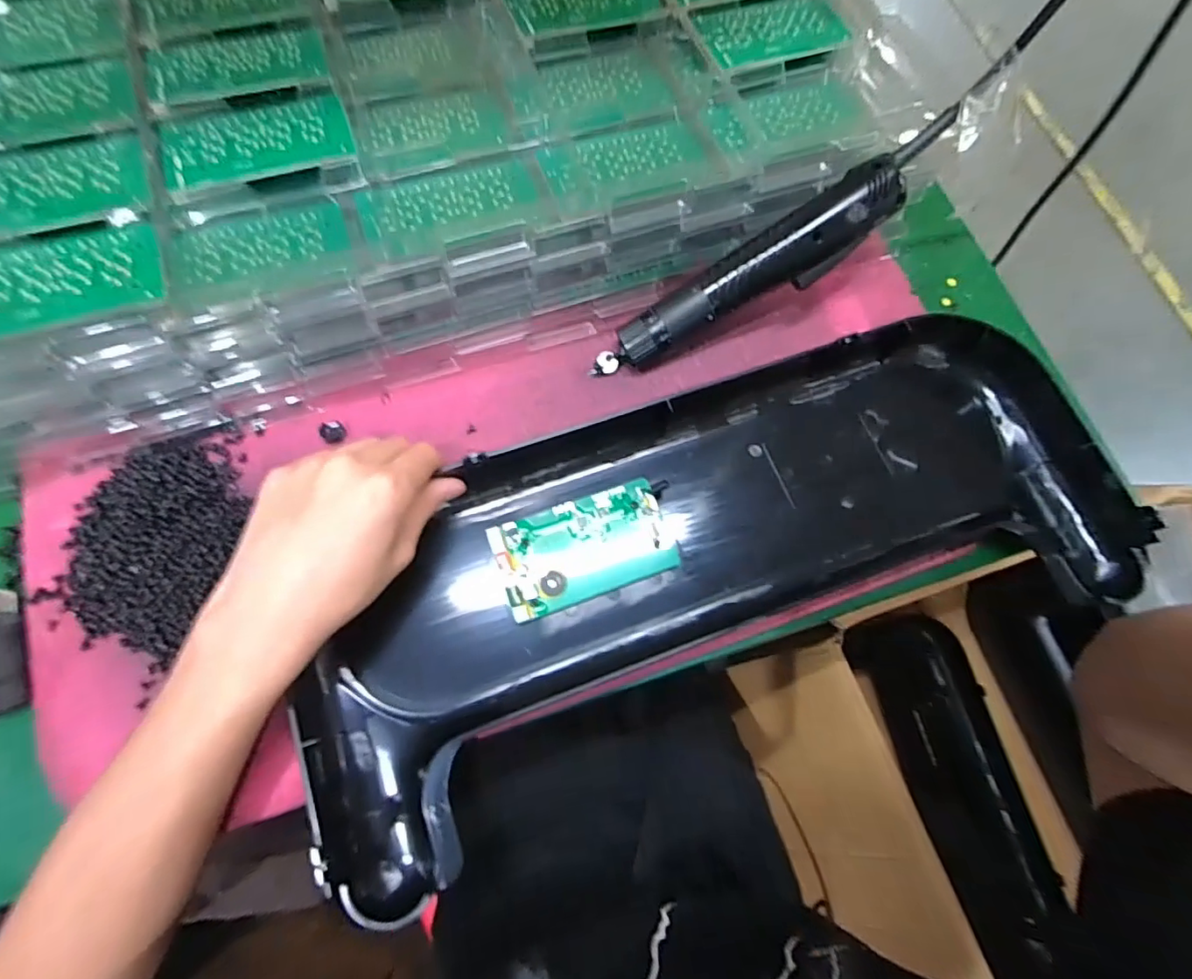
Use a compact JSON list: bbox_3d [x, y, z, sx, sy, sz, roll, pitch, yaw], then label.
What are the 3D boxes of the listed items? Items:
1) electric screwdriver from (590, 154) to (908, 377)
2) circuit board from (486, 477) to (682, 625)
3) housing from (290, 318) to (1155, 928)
[{"bbox_3d":[0.096,-0.138,0.368,0.215,0.032,0.039,-29,75,11],"label":"electric screwdriver"},{"bbox_3d":[-0.005,0.035,0.342,0.109,0.011,0.060,-19,75,-9],"label":"circuit board"},{"bbox_3d":[0.070,0.037,0.336,0.483,0.048,0.212,-23,75,-10],"label":"housing"}]

